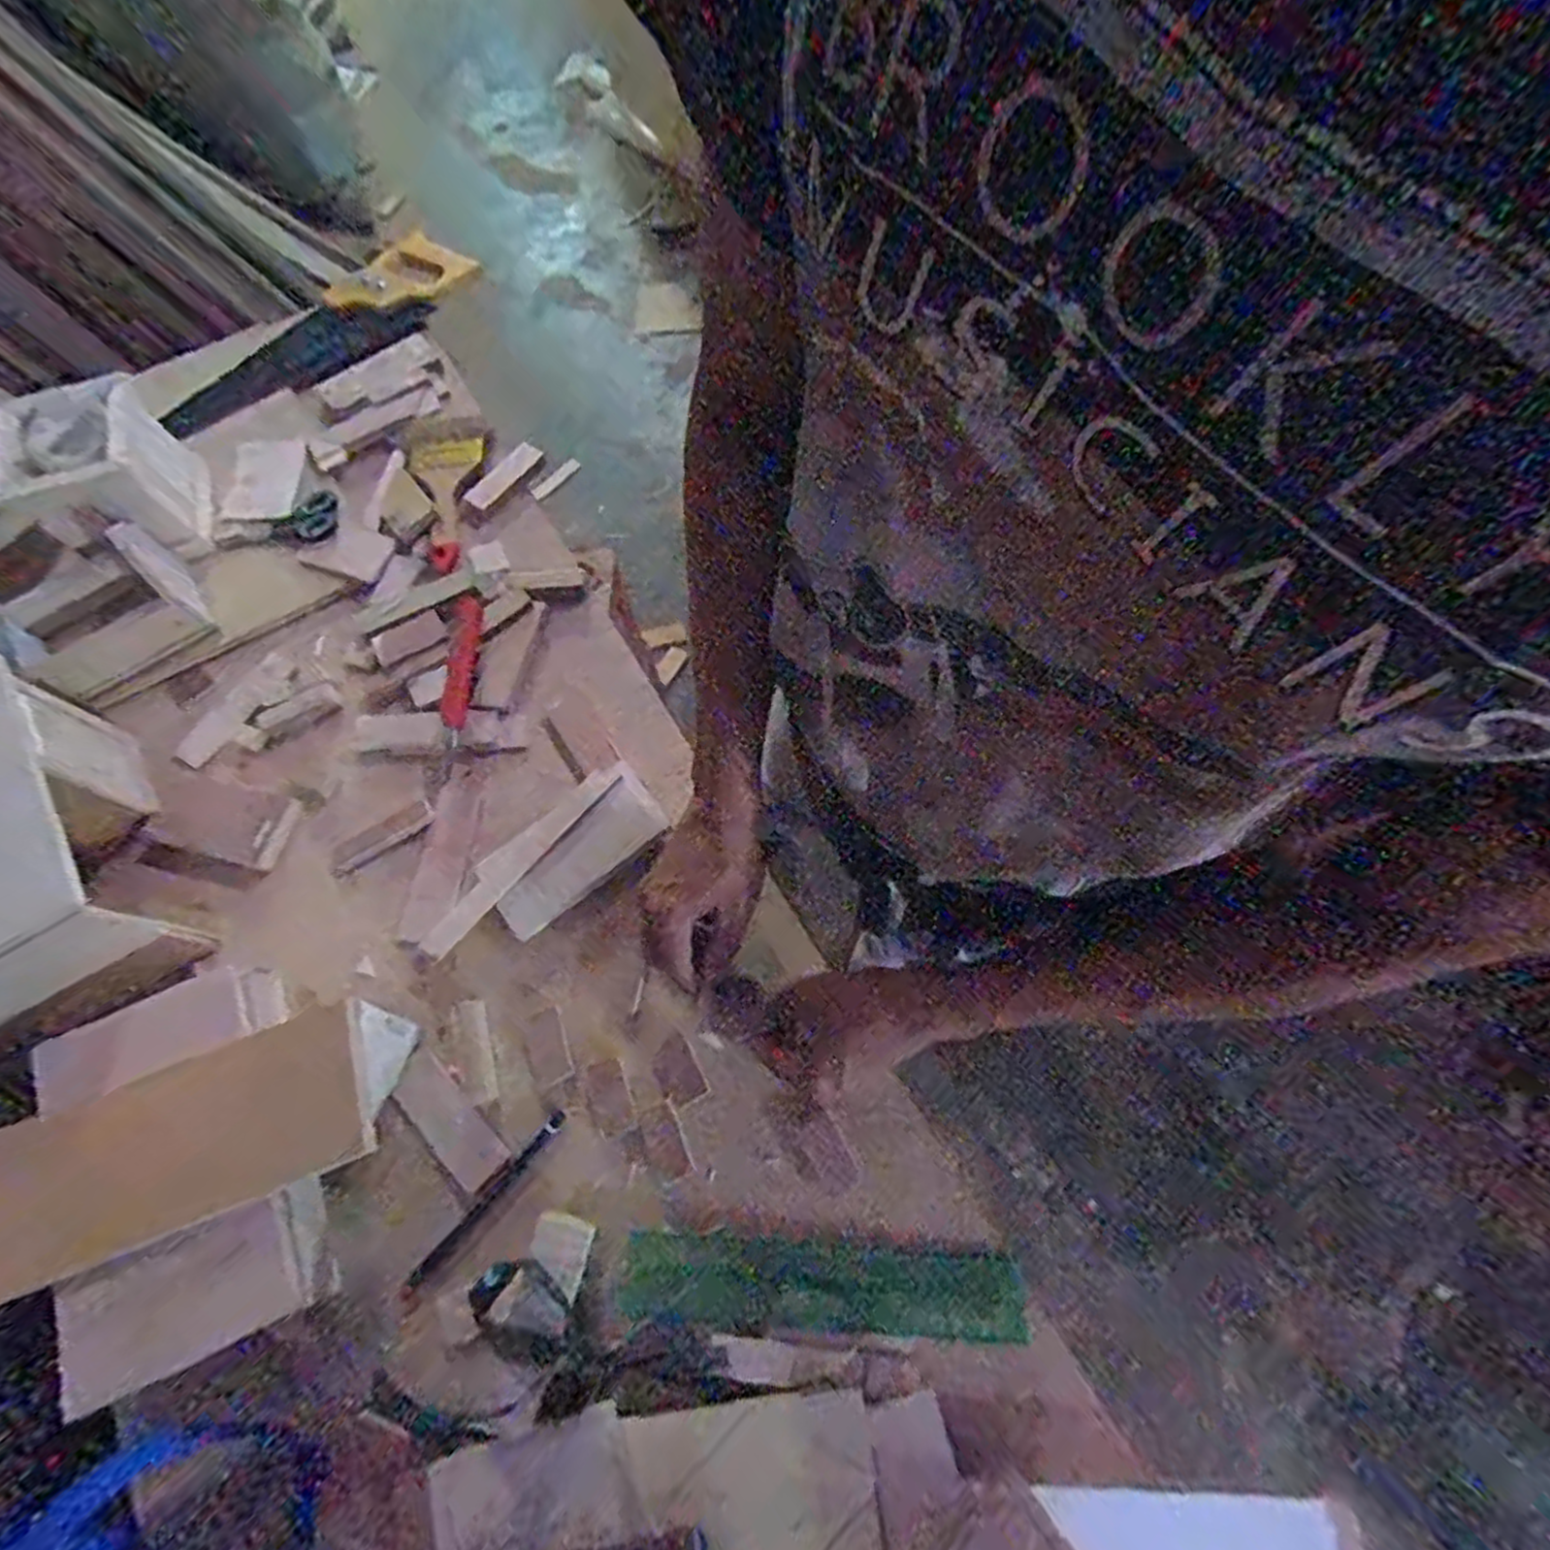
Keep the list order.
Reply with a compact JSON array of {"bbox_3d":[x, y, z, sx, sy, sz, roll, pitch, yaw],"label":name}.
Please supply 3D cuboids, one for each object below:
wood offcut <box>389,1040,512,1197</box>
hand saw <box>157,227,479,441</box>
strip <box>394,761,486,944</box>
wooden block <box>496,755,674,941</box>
[{"bbox_3d":[-0.222,0.232,0.503,0.097,0.005,0.034,41,75,17],"label":"wood offcut"},{"bbox_3d":[-0.468,-0.448,0.764,0.084,0.036,0.353,42,76,17],"label":"hand saw"},{"bbox_3d":[-0.252,0.058,0.567,0.038,0.005,0.134,7,69,6],"label":"strip"},{"bbox_3d":[-0.145,0.061,0.560,0.054,0.017,0.137,41,75,17],"label":"wooden block"}]

